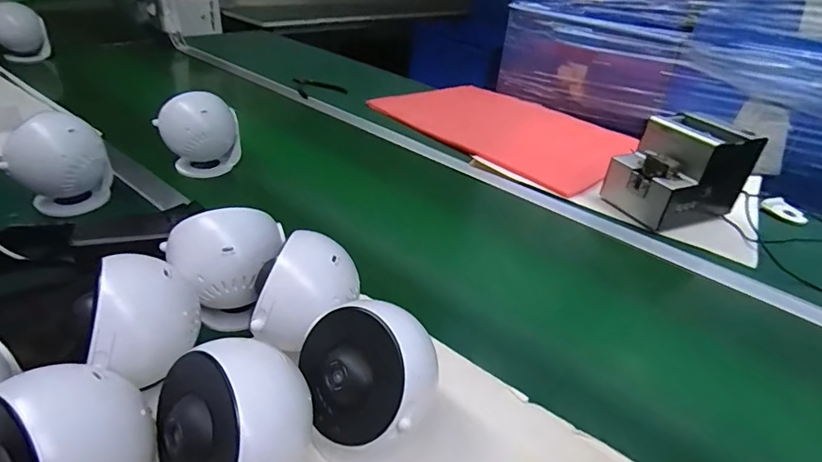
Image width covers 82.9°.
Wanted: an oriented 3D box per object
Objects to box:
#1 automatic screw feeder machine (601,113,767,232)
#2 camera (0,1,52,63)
[{"bbox_3d":[0.446,-0.099,0.777,0.184,0.149,0.132,-12,38,-25],"label":"automatic screw feeder machine"},{"bbox_3d":[-0.946,-0.475,1.122,0.107,0.120,0.107,-20,42,-34],"label":"camera"}]

